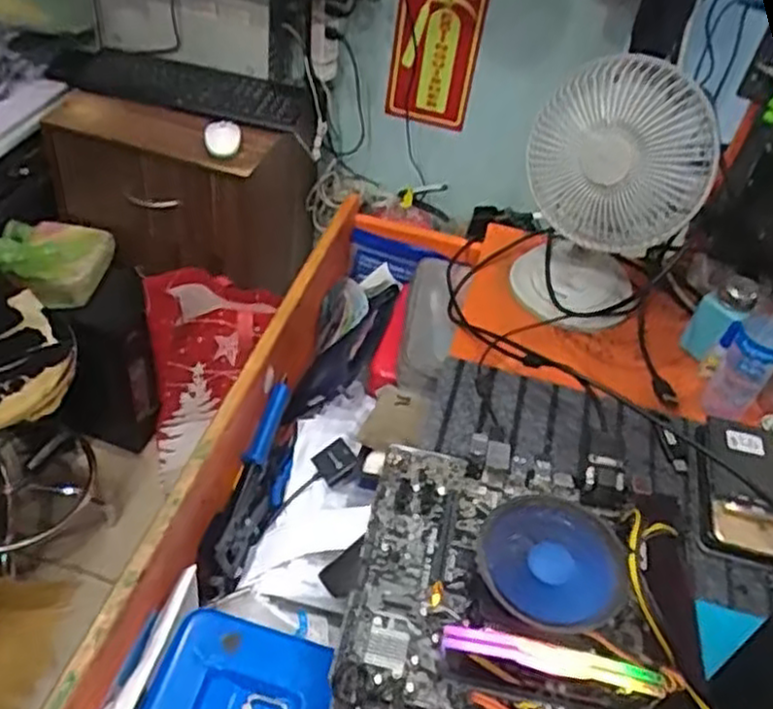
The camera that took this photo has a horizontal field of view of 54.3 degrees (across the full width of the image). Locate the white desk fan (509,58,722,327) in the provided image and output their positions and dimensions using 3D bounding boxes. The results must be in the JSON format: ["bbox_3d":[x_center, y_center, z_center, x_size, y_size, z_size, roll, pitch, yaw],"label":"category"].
[{"bbox_3d":[0.249,-0.176,0.864,0.151,0.277,0.140,-6,47,-11],"label":"white desk fan"}]

